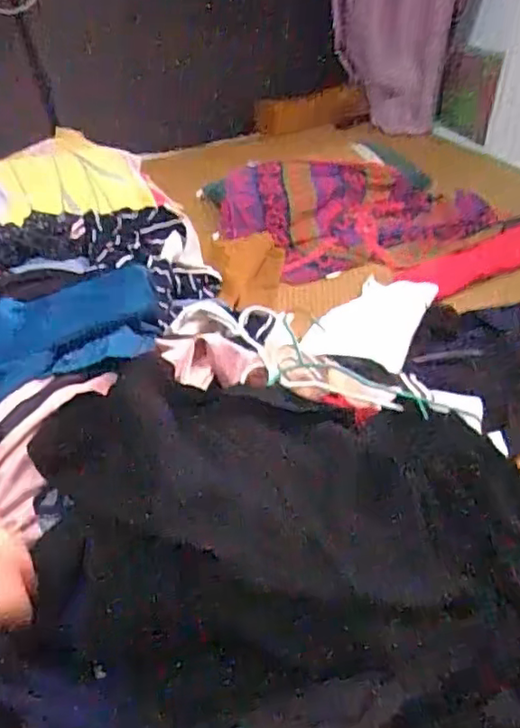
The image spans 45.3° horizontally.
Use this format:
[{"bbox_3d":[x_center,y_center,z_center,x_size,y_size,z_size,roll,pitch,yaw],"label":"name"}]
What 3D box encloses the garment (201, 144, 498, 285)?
[{"bbox_3d":[0.190,-0.359,1.364,0.525,0.061,0.448,-21,46,-24],"label":"garment"}]

